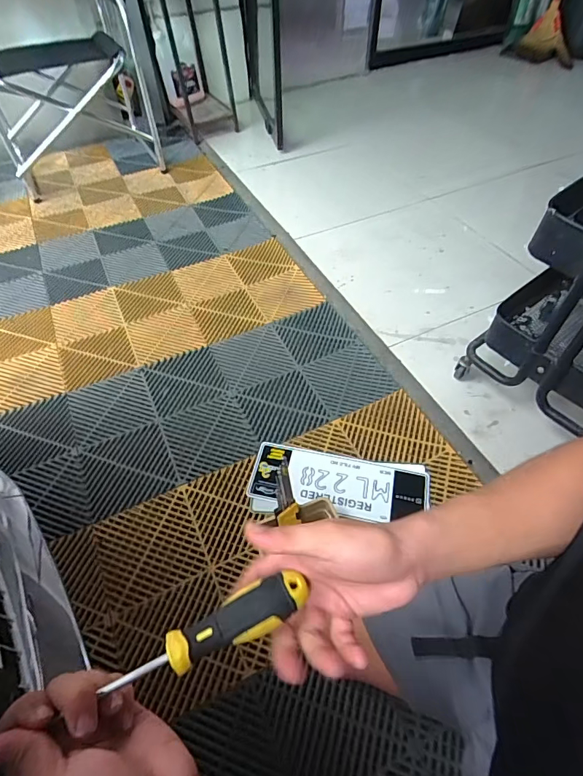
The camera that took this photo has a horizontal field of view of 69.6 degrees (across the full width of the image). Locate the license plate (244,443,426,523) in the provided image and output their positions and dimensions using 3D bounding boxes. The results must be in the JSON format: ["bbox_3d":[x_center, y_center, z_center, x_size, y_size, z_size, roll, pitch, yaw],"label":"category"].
[{"bbox_3d":[0.101,0.209,0.931,0.379,0.012,0.139,9,51,11],"label":"license plate"}]

